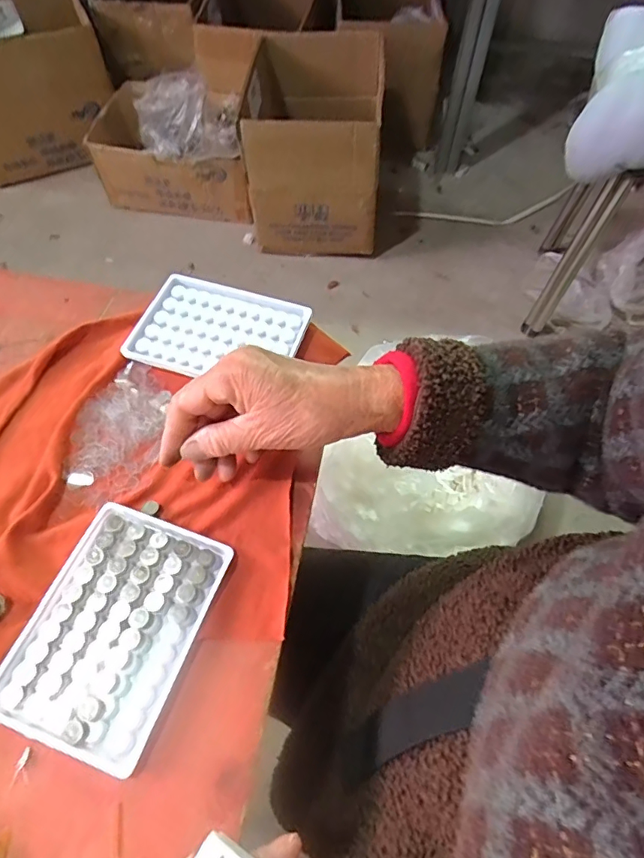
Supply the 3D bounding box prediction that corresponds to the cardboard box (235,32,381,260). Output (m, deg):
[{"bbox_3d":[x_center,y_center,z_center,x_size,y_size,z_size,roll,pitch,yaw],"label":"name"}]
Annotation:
[{"bbox_3d":[-0.017,-0.688,1.189,0.288,0.292,0.452,4,59,-1],"label":"cardboard box"}]

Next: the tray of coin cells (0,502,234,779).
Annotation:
[{"bbox_3d":[-0.122,0.115,0.301,0.092,0.010,0.129,19,60,8],"label":"tray of coin cells"}]

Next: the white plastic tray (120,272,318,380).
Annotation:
[{"bbox_3d":[-0.086,-0.082,0.424,0.132,0.011,0.097,17,60,7],"label":"white plastic tray"}]

